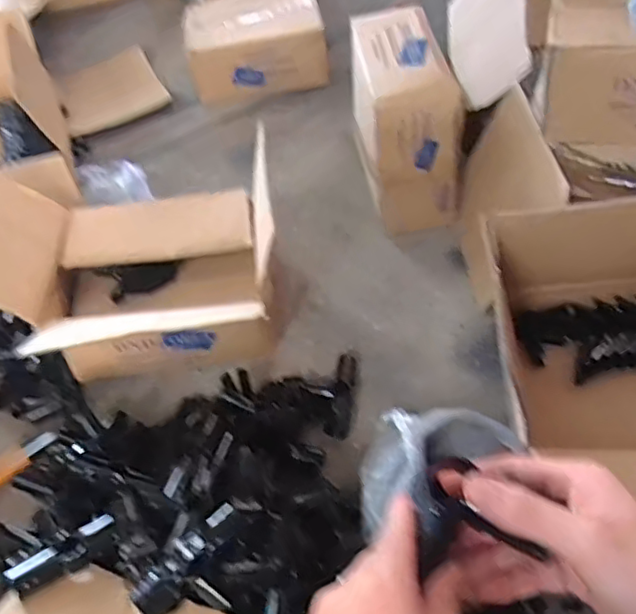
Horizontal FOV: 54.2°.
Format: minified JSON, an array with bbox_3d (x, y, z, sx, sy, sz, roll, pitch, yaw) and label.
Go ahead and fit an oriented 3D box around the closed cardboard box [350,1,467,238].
[{"bbox_3d":[0.152,-0.346,1.163,0.151,0.288,0.333,-9,50,-1],"label":"closed cardboard box"}]

